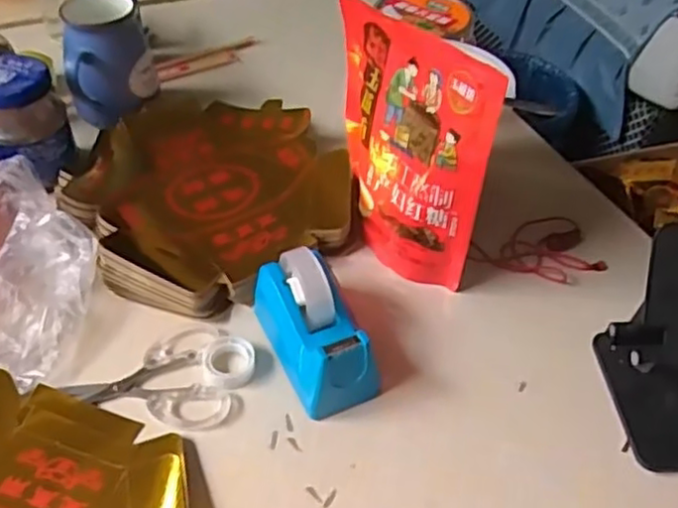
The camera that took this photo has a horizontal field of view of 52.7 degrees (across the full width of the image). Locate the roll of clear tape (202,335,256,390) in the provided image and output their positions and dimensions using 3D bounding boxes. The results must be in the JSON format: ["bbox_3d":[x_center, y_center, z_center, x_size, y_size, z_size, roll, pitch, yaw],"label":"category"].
[{"bbox_3d":[-0.077,0.077,0.481,0.034,0.010,0.041,9,46,8],"label":"roll of clear tape"}]

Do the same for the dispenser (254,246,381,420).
[{"bbox_3d":[-0.018,0.046,0.472,0.054,0.069,0.110,-20,49,-20],"label":"dispenser"}]

